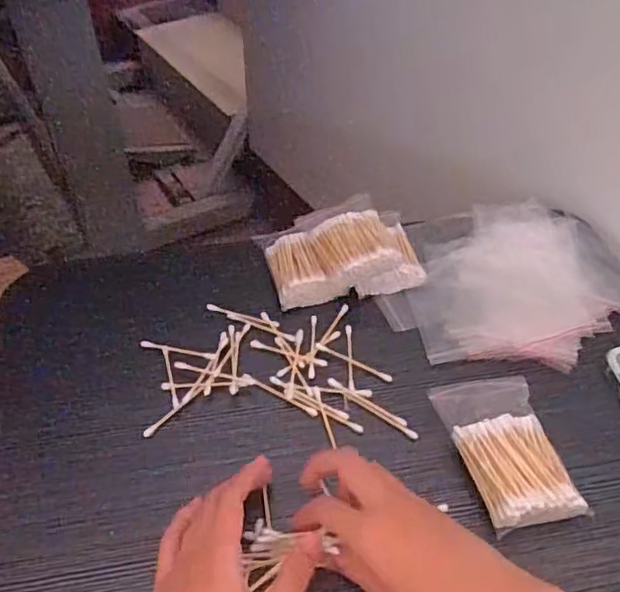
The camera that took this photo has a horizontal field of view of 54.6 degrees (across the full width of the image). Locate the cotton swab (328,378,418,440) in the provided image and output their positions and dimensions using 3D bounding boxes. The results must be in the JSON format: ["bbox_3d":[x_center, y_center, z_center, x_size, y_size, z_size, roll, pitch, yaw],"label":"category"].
[{"bbox_3d":[0.048,0.088,0.468,0.082,0.007,0.007,30,53,26],"label":"cotton swab"}]

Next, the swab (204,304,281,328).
[{"bbox_3d":[-0.060,0.017,0.535,0.070,0.005,0.007,15,48,14],"label":"swab"}]

